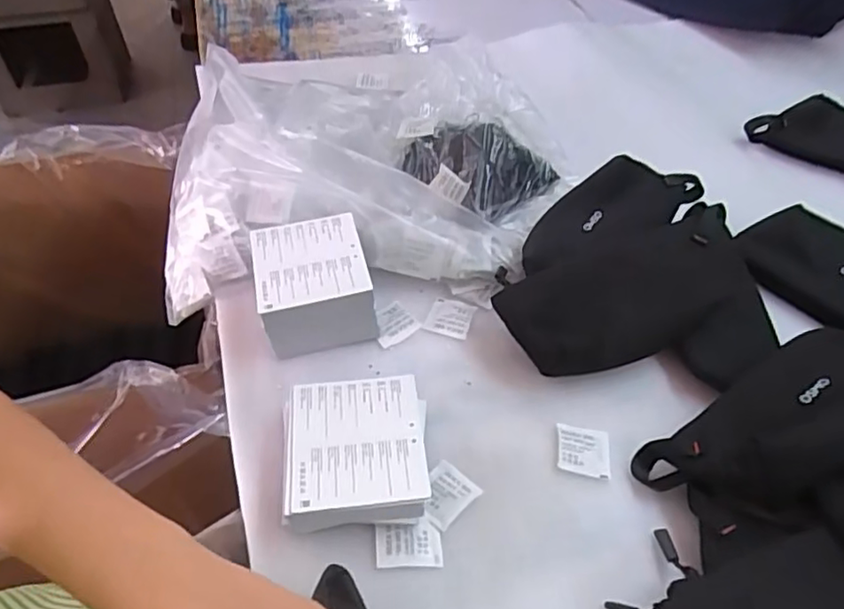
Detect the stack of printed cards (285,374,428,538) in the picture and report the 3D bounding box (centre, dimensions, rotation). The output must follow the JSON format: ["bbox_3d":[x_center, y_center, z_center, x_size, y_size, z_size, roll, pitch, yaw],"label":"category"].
[{"bbox_3d":[-0.048,0.106,0.438,0.099,0.038,0.107,-2,48,-3],"label":"stack of printed cards"}]

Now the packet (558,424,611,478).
[{"bbox_3d":[0.119,0.107,0.458,0.038,0.004,0.039,7,48,6],"label":"packet"}]

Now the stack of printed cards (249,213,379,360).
[{"bbox_3d":[-0.093,-0.017,0.531,0.090,0.064,0.102,-10,49,-10],"label":"stack of printed cards"}]

